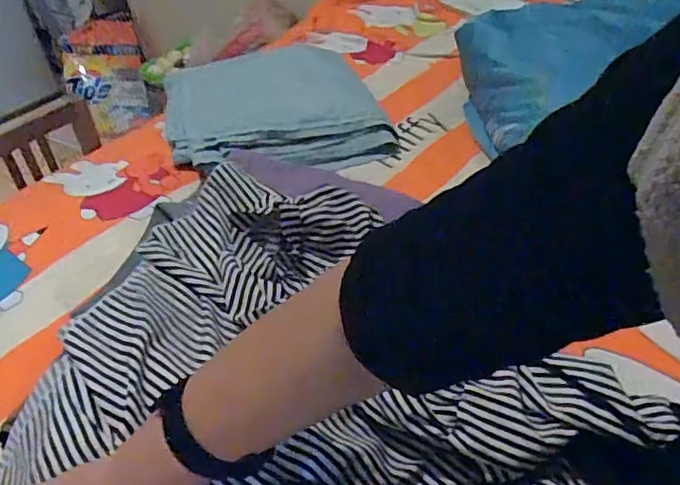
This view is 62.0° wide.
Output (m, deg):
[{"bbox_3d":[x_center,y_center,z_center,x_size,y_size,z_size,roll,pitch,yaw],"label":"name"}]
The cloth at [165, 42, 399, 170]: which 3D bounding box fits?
[{"bbox_3d":[-0.110,-0.238,0.925,0.332,0.095,0.326,-12,42,-9],"label":"cloth"}]

